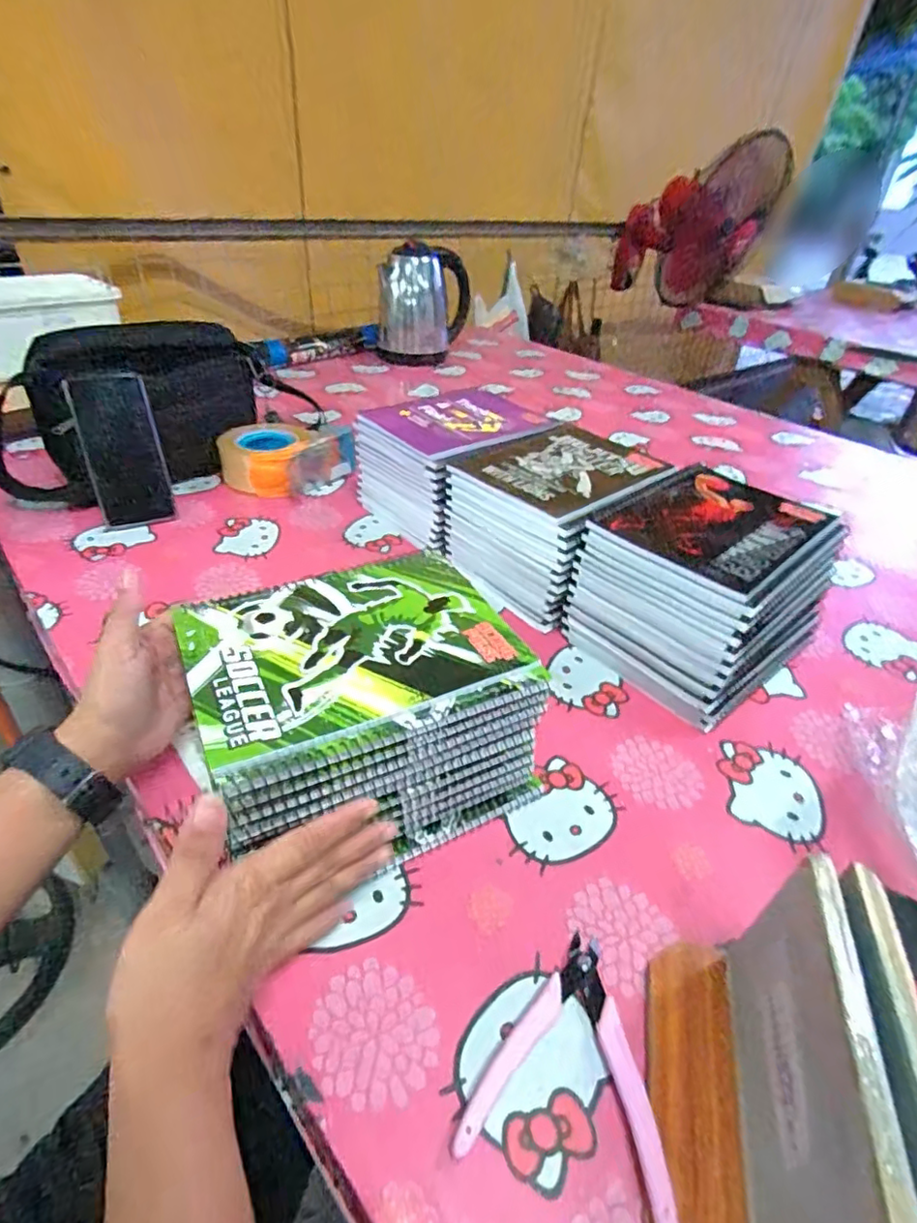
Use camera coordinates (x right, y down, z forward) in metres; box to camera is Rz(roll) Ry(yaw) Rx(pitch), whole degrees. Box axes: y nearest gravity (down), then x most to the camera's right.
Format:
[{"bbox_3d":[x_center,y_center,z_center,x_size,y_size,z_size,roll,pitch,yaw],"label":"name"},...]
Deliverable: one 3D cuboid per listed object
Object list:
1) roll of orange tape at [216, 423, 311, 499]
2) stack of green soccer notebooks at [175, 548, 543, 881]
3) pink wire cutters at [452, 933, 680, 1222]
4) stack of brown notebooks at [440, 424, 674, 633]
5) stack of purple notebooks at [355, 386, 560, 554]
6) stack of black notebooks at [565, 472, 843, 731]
[{"bbox_3d":[-0.254,-0.199,0.784,0.115,0.060,0.115,-9,40,-17],"label":"roll of orange tape"},{"bbox_3d":[-0.068,0.063,0.404,0.198,0.105,0.161,-15,42,-24],"label":"stack of green soccer notebooks"},{"bbox_3d":[0.063,0.223,0.299,0.094,0.017,0.113,15,39,14],"label":"pink wire cutters"},{"bbox_3d":[0.100,-0.107,0.641,0.170,0.110,0.201,30,44,29],"label":"stack of brown notebooks"},{"bbox_3d":[-0.002,-0.180,0.735,0.199,0.120,0.166,-24,46,-32],"label":"stack of purple notebooks"},{"bbox_3d":[0.226,-0.025,0.551,0.206,0.122,0.174,-25,47,-33],"label":"stack of black notebooks"}]

